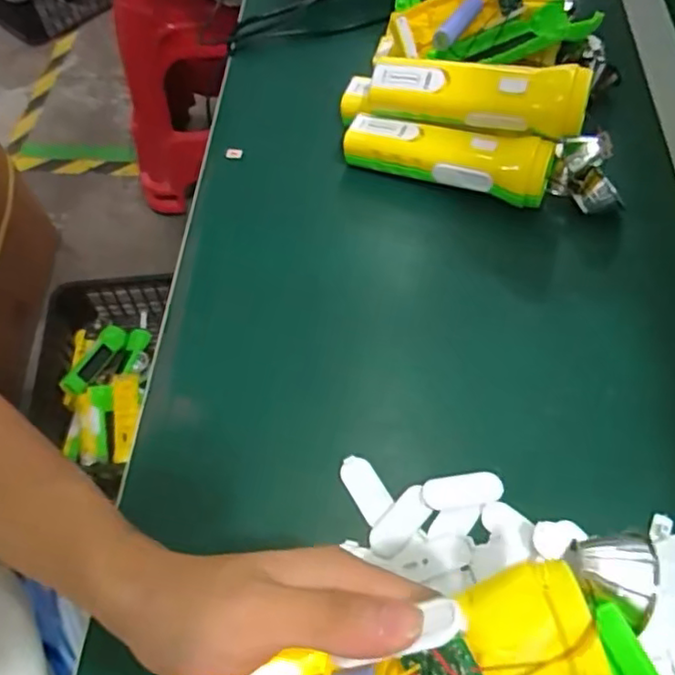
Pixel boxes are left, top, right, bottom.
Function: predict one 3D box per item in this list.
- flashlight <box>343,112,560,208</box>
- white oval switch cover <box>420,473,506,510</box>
[{"bbox_3d":[0.084,-0.139,0.497,0.159,0.051,0.042,16,60,11],"label":"flashlight"},{"bbox_3d":[0.076,0.092,0.376,0.049,0.004,0.019,-7,59,-3],"label":"white oval switch cover"}]

